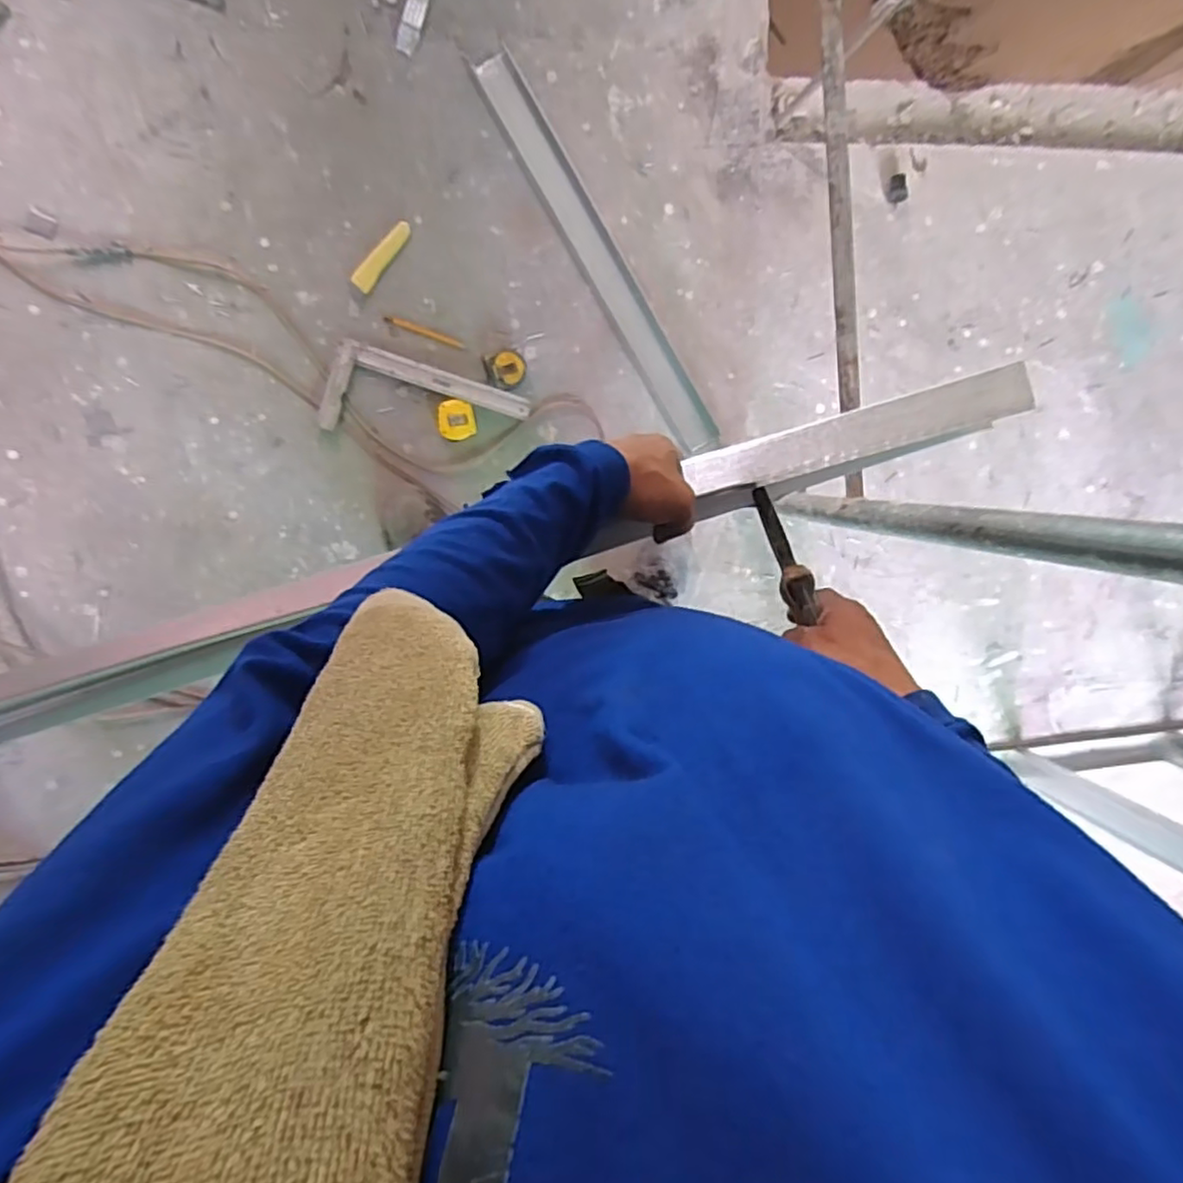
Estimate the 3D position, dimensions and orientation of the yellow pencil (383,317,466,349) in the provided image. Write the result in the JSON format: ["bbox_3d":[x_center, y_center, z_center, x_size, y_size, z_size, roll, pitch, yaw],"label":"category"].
[{"bbox_3d":[-0.295,-0.461,1.192,0.144,0.009,0.014,16,97,-11],"label":"yellow pencil"}]

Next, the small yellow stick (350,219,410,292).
[{"bbox_3d":[-0.361,-0.579,1.155,0.035,0.008,0.138,37,91,-10],"label":"small yellow stick"}]

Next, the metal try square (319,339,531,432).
[{"bbox_3d":[-0.295,-0.324,1.197,0.343,0.019,0.154,15,97,-11],"label":"metal try square"}]

